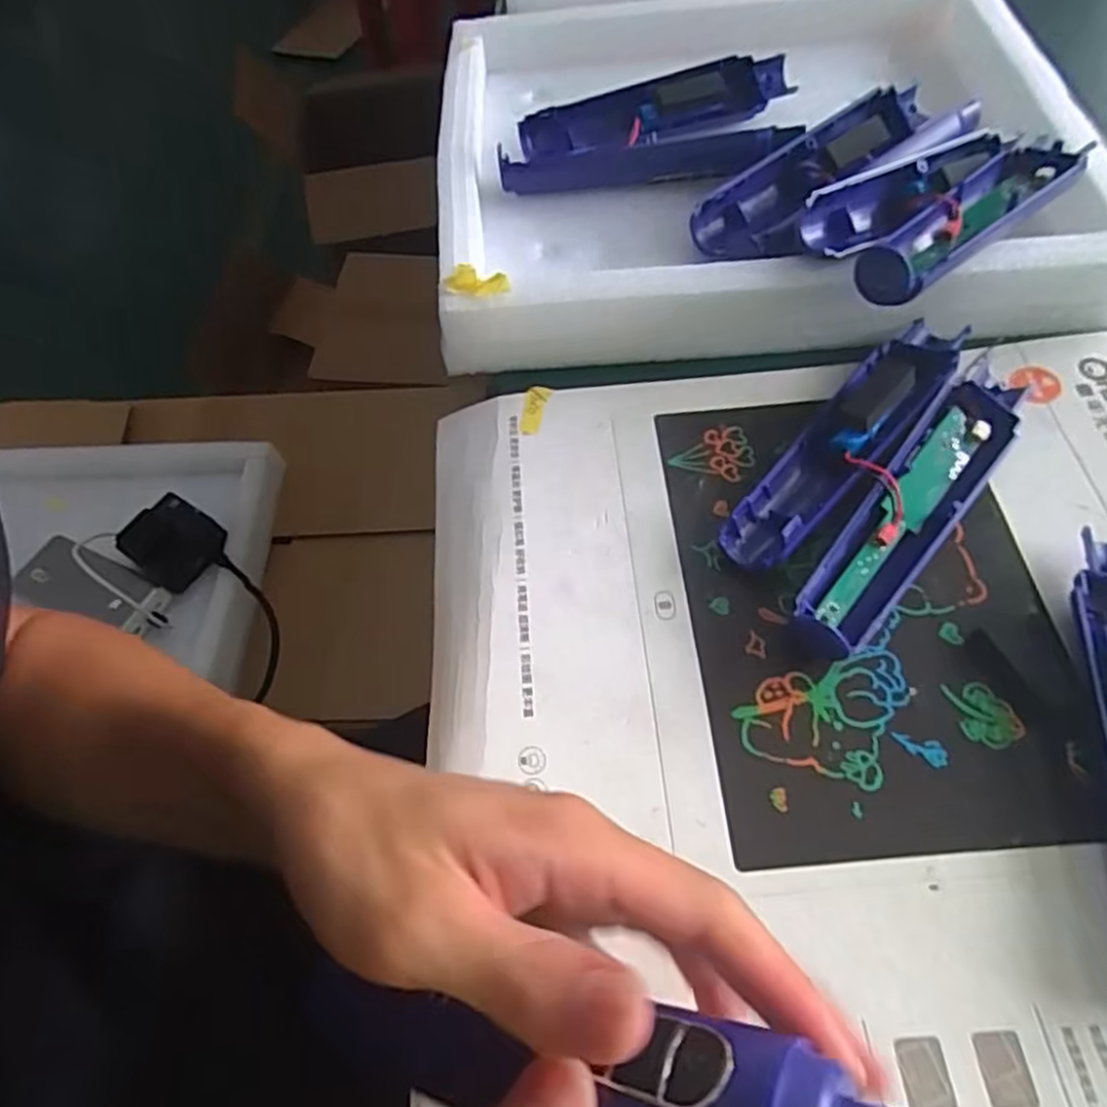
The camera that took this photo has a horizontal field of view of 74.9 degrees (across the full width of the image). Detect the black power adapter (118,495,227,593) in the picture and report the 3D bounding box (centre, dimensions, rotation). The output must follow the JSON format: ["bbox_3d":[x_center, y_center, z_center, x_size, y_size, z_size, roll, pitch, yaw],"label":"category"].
[{"bbox_3d":[-0.356,-0.010,0.678,0.091,0.028,0.071,31,66,20],"label":"black power adapter"}]

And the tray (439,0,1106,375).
[{"bbox_3d":[0.112,-0.240,0.432,0.351,0.060,0.309,-4,59,1],"label":"tray"}]

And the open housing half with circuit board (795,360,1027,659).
[{"bbox_3d":[0.158,-0.022,0.318,0.035,0.024,0.160,36,67,22],"label":"open housing half with circuit board"}]

